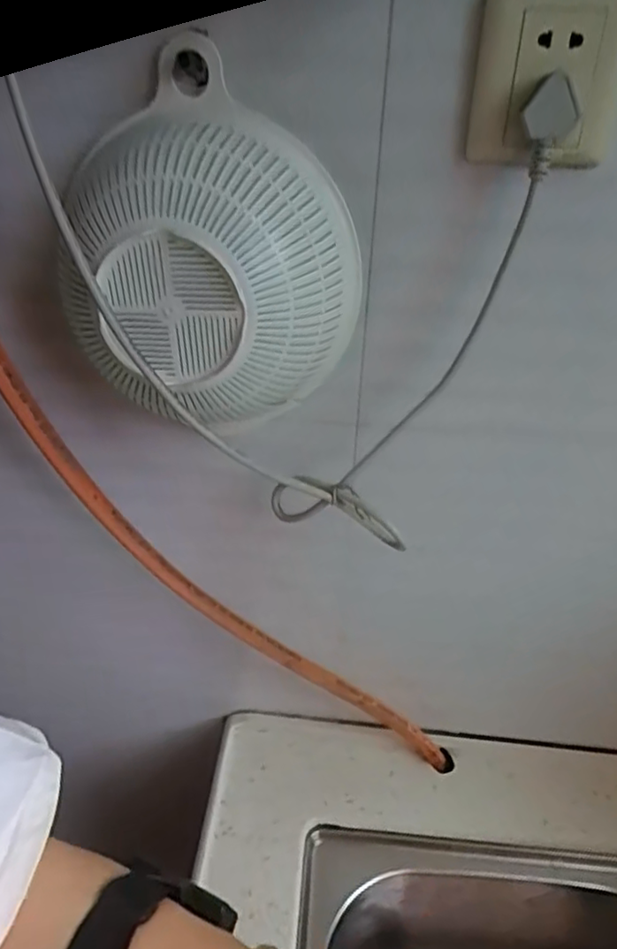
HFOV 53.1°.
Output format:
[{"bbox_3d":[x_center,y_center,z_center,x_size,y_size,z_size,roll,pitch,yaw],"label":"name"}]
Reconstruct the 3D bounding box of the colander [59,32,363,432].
[{"bbox_3d":[-0.062,-0.132,0.388,0.173,0.199,0.107,9,32,11],"label":"colander"}]

